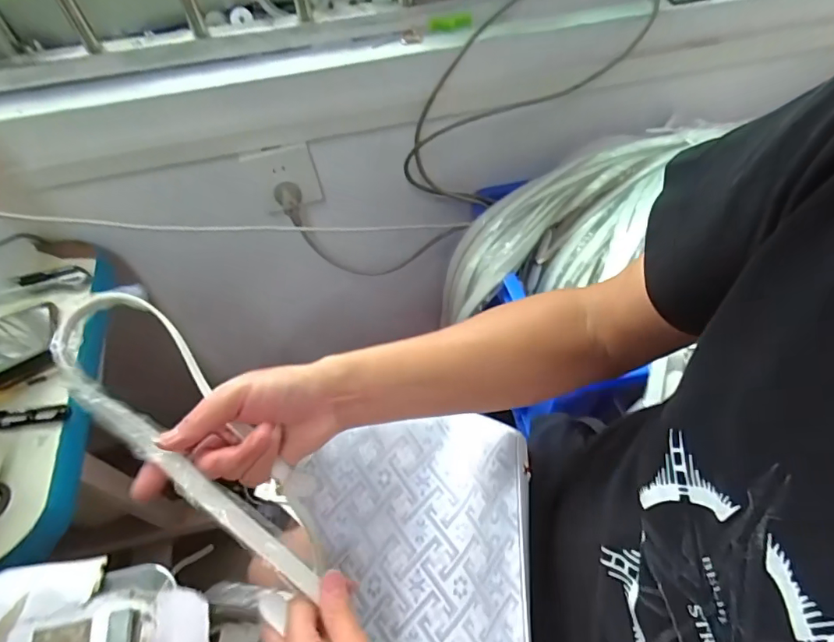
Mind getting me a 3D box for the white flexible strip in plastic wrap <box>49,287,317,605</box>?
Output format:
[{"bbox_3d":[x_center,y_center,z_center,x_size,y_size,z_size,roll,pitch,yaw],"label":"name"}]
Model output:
[{"bbox_3d":[-0.164,0.097,0.371,0.077,0.026,0.269,-40,92,-25],"label":"white flexible strip in plastic wrap"}]

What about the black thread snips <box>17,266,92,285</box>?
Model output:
[{"bbox_3d":[-0.456,-0.057,0.616,0.081,0.008,0.025,-4,55,1],"label":"black thread snips"}]

